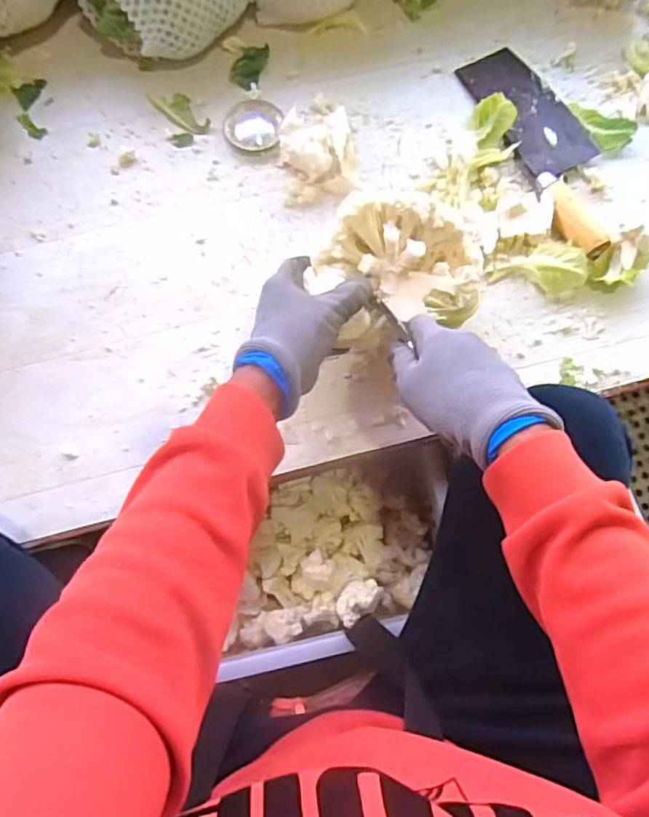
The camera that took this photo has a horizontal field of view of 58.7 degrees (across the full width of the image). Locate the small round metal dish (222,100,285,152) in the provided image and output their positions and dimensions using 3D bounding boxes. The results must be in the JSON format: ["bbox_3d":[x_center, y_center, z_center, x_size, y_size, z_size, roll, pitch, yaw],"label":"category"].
[{"bbox_3d":[-0.078,-0.307,0.625,0.062,0.008,0.060,10,74,1],"label":"small round metal dish"}]

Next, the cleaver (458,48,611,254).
[{"bbox_3d":[0.245,-0.287,0.619,0.099,0.027,0.272,-24,76,-8],"label":"cleaver"}]

